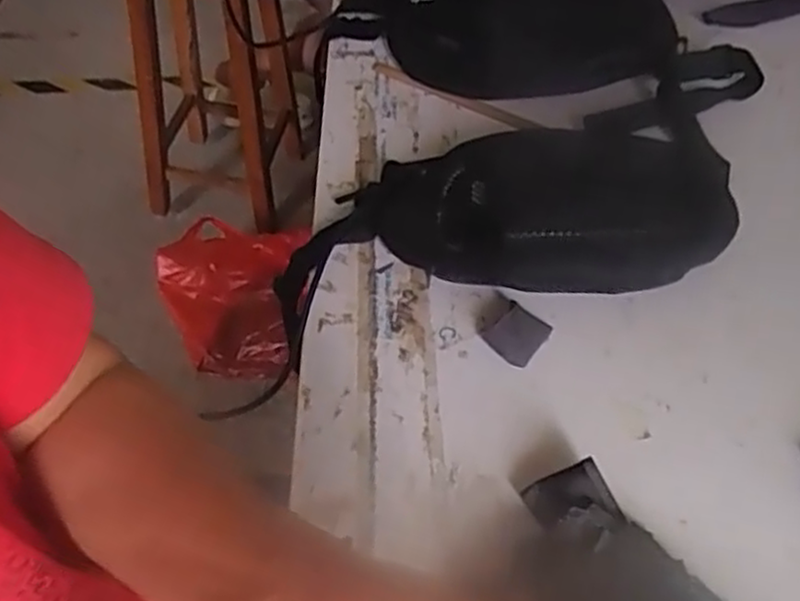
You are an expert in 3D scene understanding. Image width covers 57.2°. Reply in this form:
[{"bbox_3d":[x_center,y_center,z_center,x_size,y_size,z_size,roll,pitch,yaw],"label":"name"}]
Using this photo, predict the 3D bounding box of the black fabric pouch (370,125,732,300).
[{"bbox_3d":[0.121,-0.067,0.559,0.275,0.064,0.145,-3,50,-1],"label":"black fabric pouch"}]

